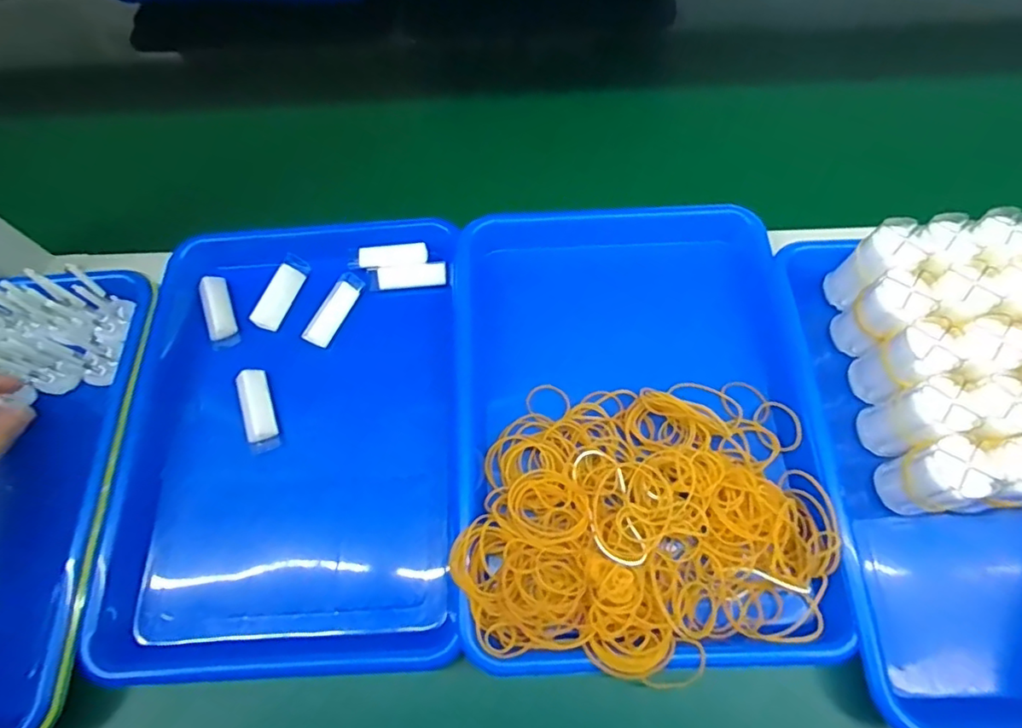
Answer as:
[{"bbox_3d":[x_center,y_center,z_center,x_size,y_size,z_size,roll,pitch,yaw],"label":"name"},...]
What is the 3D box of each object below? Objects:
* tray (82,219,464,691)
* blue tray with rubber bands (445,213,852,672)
[{"bbox_3d":[-0.157,0.046,0.415,0.232,0.040,0.332,-2,66,2],"label":"tray"},{"bbox_3d":[0.087,0.035,0.396,0.261,0.039,0.325,-6,66,1],"label":"blue tray with rubber bands"}]

